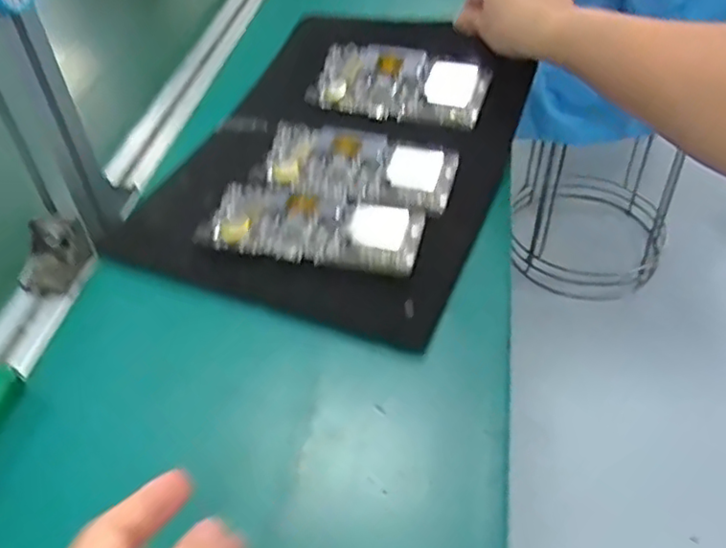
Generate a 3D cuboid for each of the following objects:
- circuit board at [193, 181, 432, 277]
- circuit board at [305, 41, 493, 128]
[{"bbox_3d":[-0.035,-0.036,0.472,0.152,0.010,0.075,7,46,10],"label":"circuit board"},{"bbox_3d":[0.033,-0.168,0.573,0.150,0.015,0.077,14,68,16],"label":"circuit board"}]

